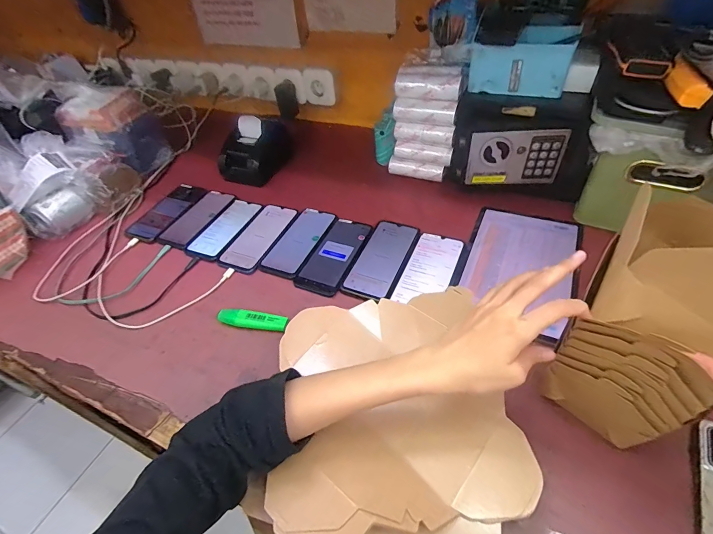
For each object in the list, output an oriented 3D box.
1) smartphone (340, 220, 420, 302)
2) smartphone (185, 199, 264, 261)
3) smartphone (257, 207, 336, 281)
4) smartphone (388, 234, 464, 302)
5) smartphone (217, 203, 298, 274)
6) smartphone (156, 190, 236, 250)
[{"bbox_3d":[0.045,-0.015,0.580,0.079,0.012,0.166,15,51,20],"label":"smartphone"},{"bbox_3d":[-0.250,-0.079,0.675,0.083,0.006,0.164,15,51,20],"label":"smartphone"},{"bbox_3d":[-0.100,-0.052,0.628,0.077,0.005,0.170,14,50,20],"label":"smartphone"},{"bbox_3d":[0.115,0.001,0.554,0.074,0.004,0.153,16,51,21],"label":"smartphone"},{"bbox_3d":[-0.176,-0.062,0.642,0.076,0.014,0.169,16,51,21],"label":"smartphone"},{"bbox_3d":[-0.321,-0.101,0.704,0.082,0.009,0.161,15,51,20],"label":"smartphone"}]

